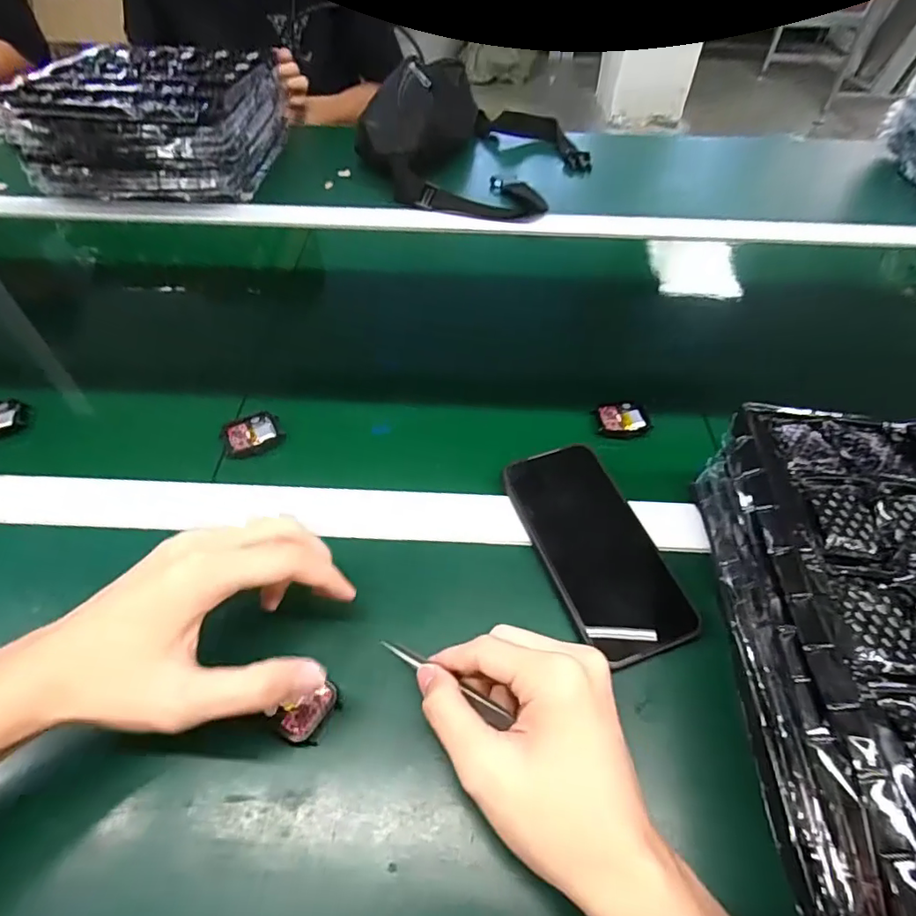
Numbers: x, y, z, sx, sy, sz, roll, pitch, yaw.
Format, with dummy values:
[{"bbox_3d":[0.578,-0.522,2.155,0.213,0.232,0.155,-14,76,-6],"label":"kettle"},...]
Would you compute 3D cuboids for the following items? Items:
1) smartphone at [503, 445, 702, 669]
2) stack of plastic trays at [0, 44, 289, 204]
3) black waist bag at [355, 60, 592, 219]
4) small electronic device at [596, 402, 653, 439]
[{"bbox_3d":[0.096,0.060,0.376,0.078,0.008,0.159,-19,57,-10],"label":"smartphone"},{"bbox_3d":[-0.396,-0.455,0.722,0.265,0.115,0.267,2,51,0],"label":"stack of plastic trays"},{"bbox_3d":[0.028,-0.454,0.750,0.297,0.115,0.322,17,53,12],"label":"black waist bag"},{"bbox_3d":[0.143,-0.034,0.461,0.044,0.007,0.039,3,55,5],"label":"small electronic device"}]

